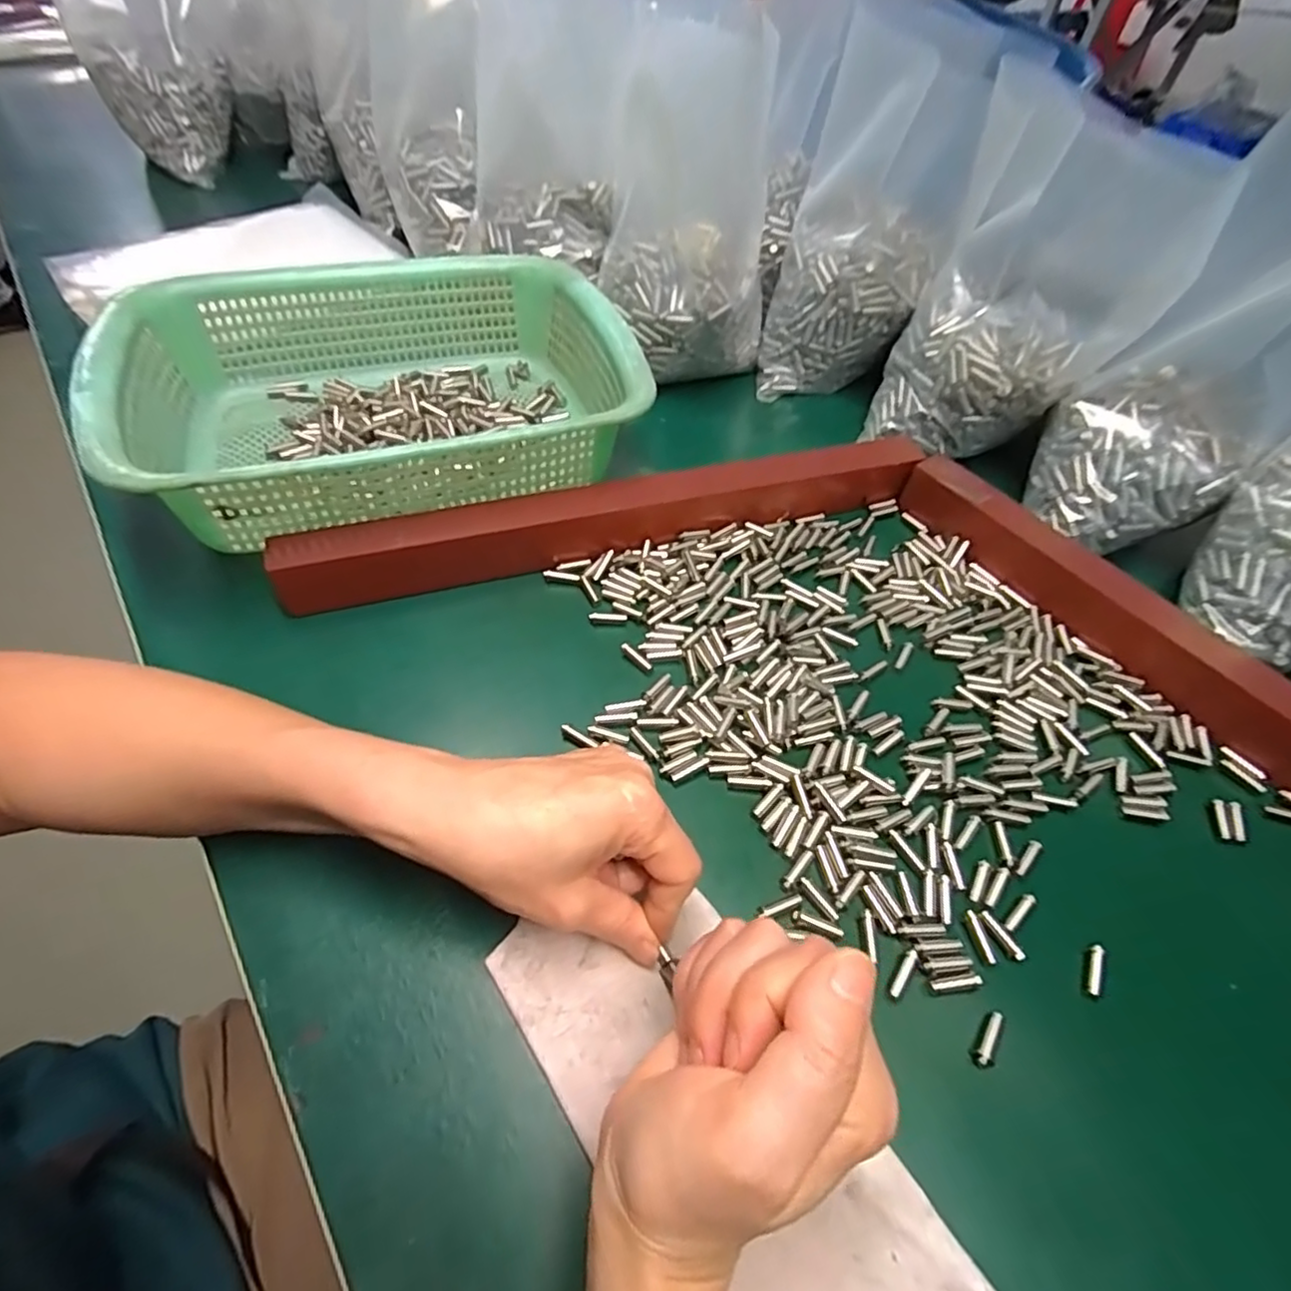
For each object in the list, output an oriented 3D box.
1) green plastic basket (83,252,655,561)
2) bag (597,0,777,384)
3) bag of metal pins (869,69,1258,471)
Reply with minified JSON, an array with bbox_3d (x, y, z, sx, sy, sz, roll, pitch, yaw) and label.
[{"bbox_3d":[-0.160,-0.161,0.406,0.287,0.080,0.216,-19,58,-15],"label":"green plastic basket"},{"bbox_3d":[0.036,-0.316,0.457,0.121,0.202,0.140,2,55,-2],"label":"bag"},{"bbox_3d":[0.240,-0.218,0.413,0.139,0.201,0.096,30,59,17],"label":"bag of metal pins"}]

